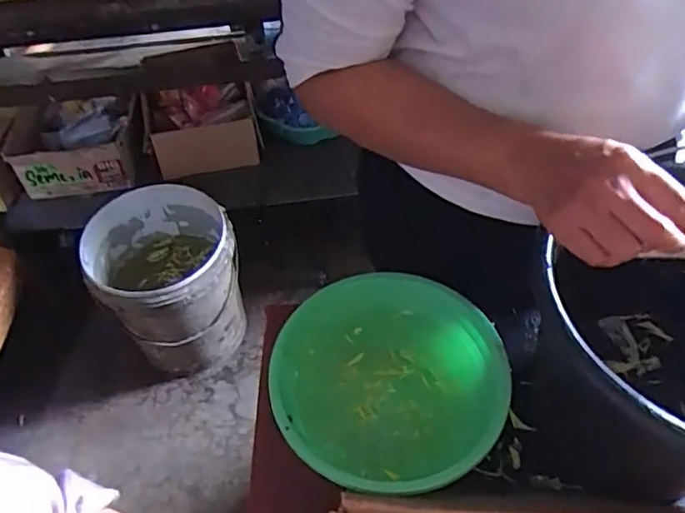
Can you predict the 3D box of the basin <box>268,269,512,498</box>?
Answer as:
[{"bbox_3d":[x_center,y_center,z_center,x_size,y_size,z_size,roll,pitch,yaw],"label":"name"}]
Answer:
[{"bbox_3d":[0.050,0.134,0.622,0.233,0.072,0.227,-2,52,2],"label":"basin"}]

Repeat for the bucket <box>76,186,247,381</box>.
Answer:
[{"bbox_3d":[-0.382,0.067,1.367,0.296,0.362,0.292,-2,52,2],"label":"bucket"}]

